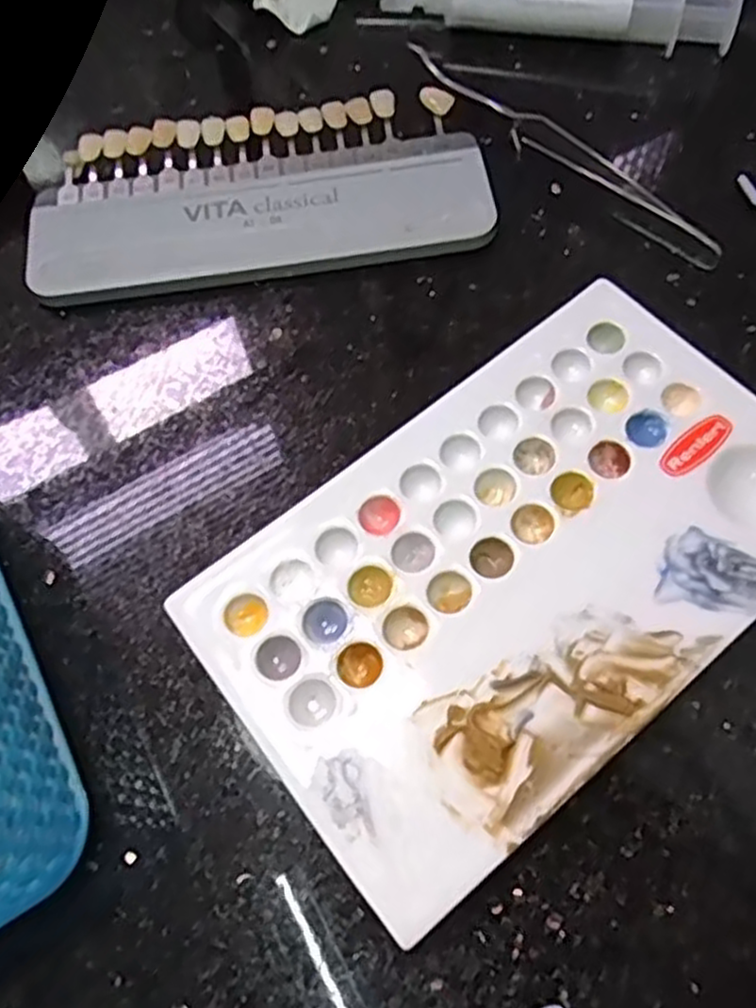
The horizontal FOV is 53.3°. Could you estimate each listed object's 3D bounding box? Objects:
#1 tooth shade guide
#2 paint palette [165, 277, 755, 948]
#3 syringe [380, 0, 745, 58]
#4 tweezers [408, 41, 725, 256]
[{"bbox_3d":[-0.039,-0.103,0.249,0.144,0.008,0.068,-7,65,-1],"label":"tooth shade guide"},{"bbox_3d":[0.035,0.013,0.188,0.152,0.013,0.096,-37,69,-14],"label":"paint palette"},{"bbox_3d":[0.064,-0.182,0.272,0.125,0.015,0.017,10,66,6],"label":"syringe"},{"bbox_3d":[0.057,-0.117,0.248,0.011,0.010,0.130,-41,70,-15],"label":"tweezers"}]

